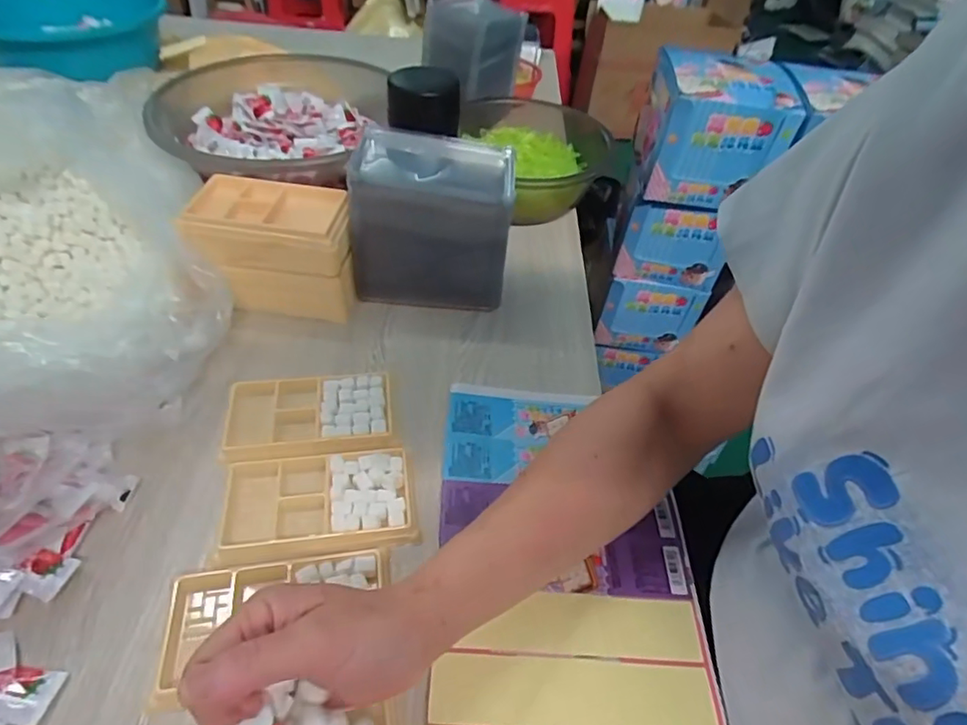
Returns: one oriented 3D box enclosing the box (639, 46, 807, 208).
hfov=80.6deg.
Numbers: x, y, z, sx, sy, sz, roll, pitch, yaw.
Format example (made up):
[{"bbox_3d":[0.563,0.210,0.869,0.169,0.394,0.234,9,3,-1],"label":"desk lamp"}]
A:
[{"bbox_3d":[0.284,-0.294,0.717,0.149,0.130,0.139,6,45,0],"label":"box"}]

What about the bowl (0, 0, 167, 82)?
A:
[{"bbox_3d":[-0.635,-0.519,0.877,0.270,0.083,0.263,-12,48,-18],"label":"bowl"}]

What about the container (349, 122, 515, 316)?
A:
[{"bbox_3d":[-0.048,-0.129,0.537,0.139,0.134,0.085,5,45,-2],"label":"container"}]

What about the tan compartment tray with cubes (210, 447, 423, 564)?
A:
[{"bbox_3d":[-0.116,0.098,0.402,0.126,0.010,0.075,-4,46,-11],"label":"tan compartment tray with cubes"}]

